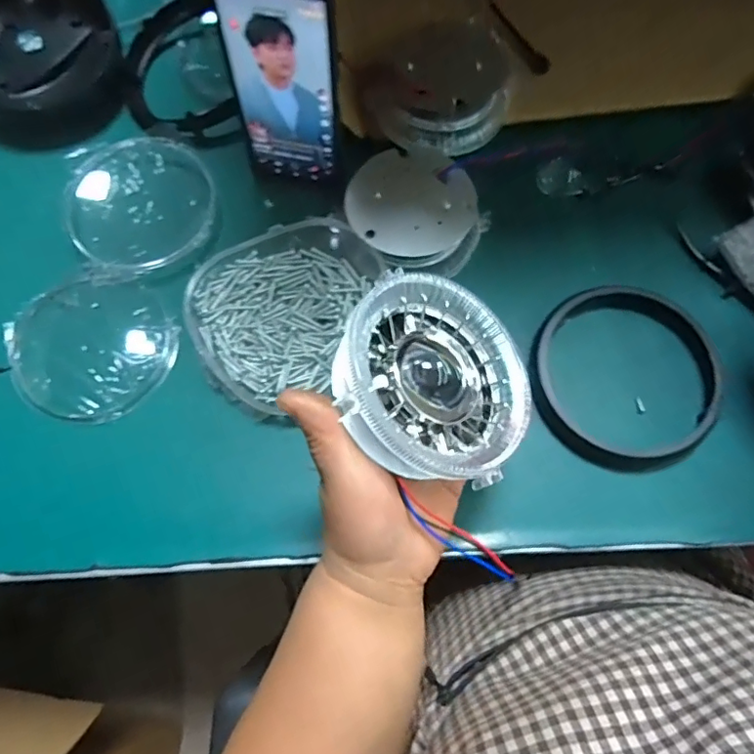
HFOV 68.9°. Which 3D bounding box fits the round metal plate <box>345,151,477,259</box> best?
[{"bbox_3d":[0.025,-0.136,0.423,0.094,0.007,0.093,-1,71,2],"label":"round metal plate"}]

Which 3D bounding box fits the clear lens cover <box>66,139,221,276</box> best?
[{"bbox_3d":[-0.193,-0.145,0.455,0.113,0.025,0.115,-16,72,-4],"label":"clear lens cover"}]

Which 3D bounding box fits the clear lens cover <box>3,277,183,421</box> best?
[{"bbox_3d":[-0.219,-0.026,0.421,0.118,0.016,0.115,35,76,12],"label":"clear lens cover"}]

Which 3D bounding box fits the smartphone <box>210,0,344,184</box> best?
[{"bbox_3d":[-0.065,-0.201,0.391,0.079,0.162,0.005,12,65,4],"label":"smartphone"}]

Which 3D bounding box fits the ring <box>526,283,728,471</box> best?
[{"bbox_3d":[0.178,-0.002,0.399,0.129,0.016,0.135,0,71,1],"label":"ring"}]

